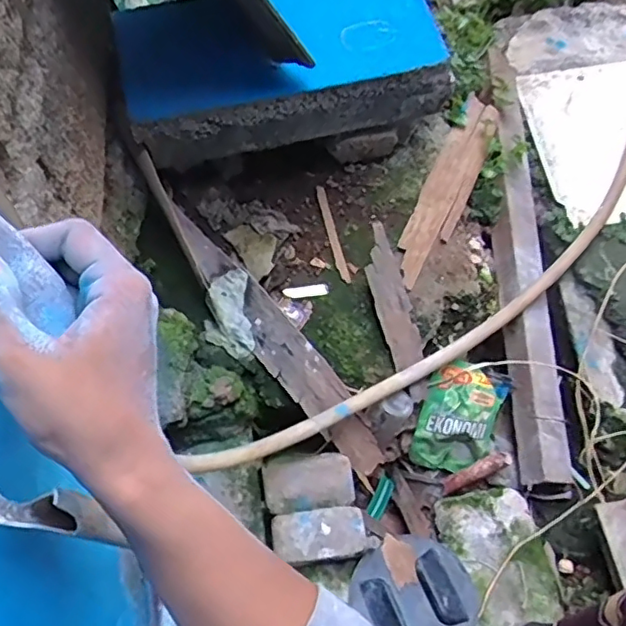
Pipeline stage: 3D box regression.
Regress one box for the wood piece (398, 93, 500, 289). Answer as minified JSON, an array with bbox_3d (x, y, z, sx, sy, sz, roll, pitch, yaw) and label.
[{"bbox_3d":[0.190,-0.177,0.831,0.063,0.018,0.320,25,70,6],"label":"wood piece"}]

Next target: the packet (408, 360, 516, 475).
[{"bbox_3d":[0.191,0.141,0.775,0.100,0.023,0.149,15,104,2],"label":"packet"}]

